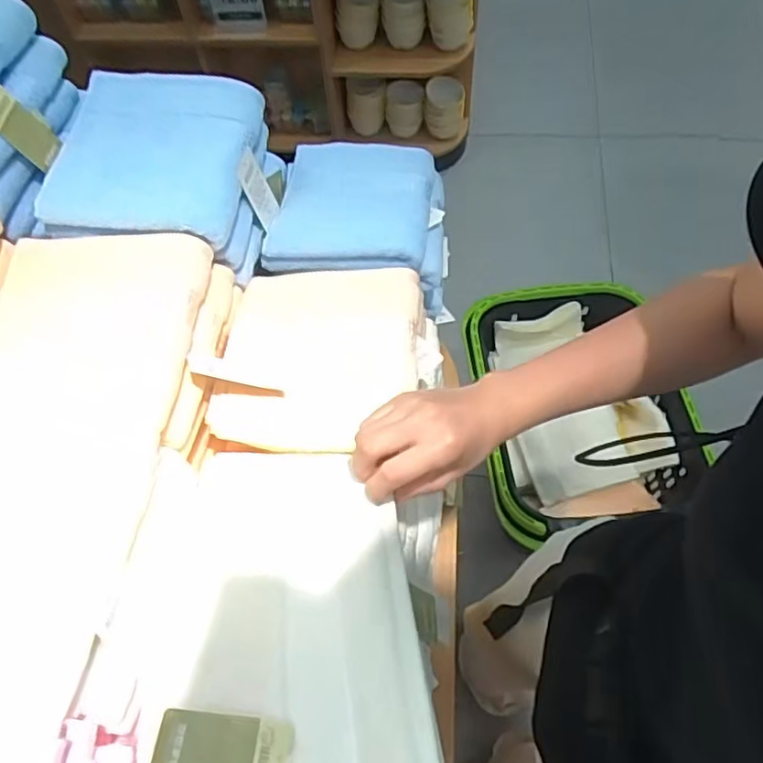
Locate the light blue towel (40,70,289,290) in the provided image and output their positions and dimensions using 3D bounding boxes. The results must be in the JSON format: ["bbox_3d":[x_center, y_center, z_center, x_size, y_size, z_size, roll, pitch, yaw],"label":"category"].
[{"bbox_3d":[-0.205,-0.196,0.596,0.185,0.102,0.182,4,61,5],"label":"light blue towel"}]

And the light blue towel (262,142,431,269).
[{"bbox_3d":[-0.030,-0.190,0.642,0.156,0.032,0.179,4,61,6],"label":"light blue towel"}]

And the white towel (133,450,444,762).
[{"bbox_3d":[-0.052,0.207,0.369,0.185,0.039,0.351,-3,61,2],"label":"white towel"}]

